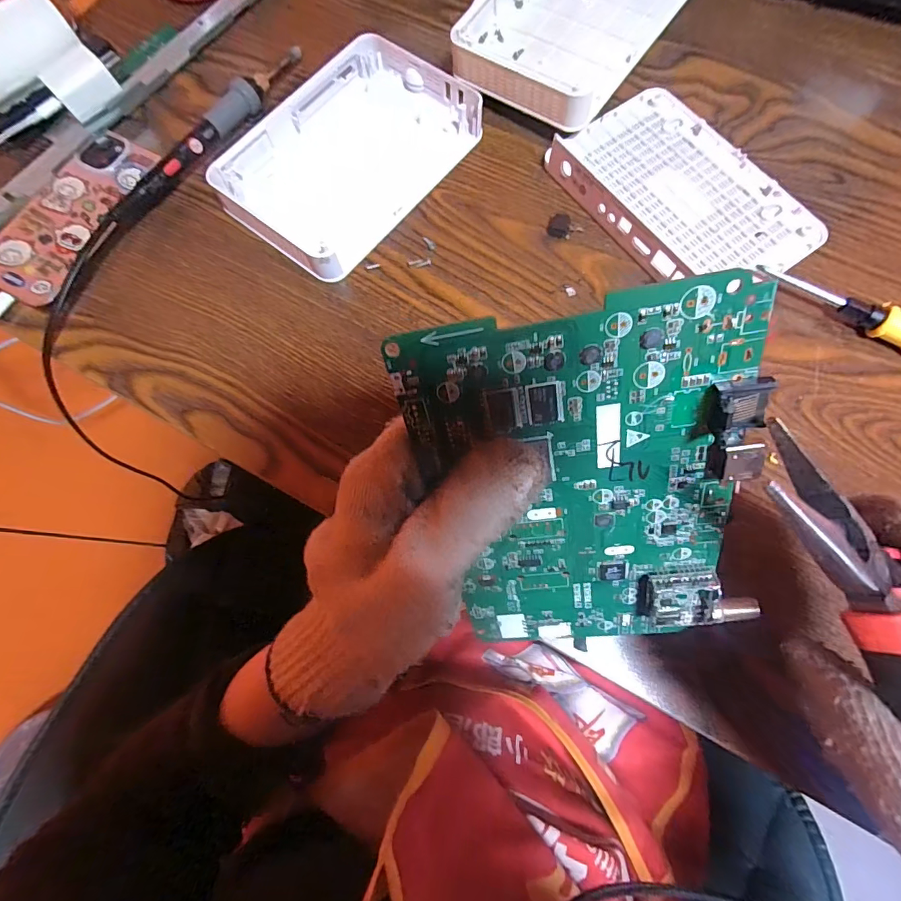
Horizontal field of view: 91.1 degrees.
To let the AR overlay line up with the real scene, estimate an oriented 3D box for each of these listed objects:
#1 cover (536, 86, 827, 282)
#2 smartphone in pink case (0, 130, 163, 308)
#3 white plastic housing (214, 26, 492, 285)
[{"bbox_3d":[0.163,-0.184,0.312,0.117,0.019,0.170,-34,78,-8],"label":"cover"},{"bbox_3d":[-0.272,-0.171,0.321,0.074,0.017,0.144,26,77,8],"label":"smartphone in pink case"},{"bbox_3d":[-0.074,-0.218,0.323,0.122,0.024,0.178,37,79,9],"label":"white plastic housing"}]

